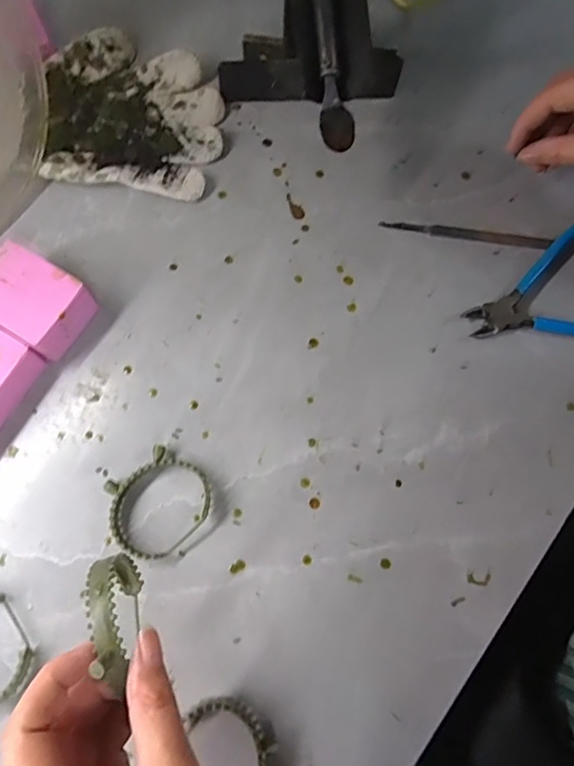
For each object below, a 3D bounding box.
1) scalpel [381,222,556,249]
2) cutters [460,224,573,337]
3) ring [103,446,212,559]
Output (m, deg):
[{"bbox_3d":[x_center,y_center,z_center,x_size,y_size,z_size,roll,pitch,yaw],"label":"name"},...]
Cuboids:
[{"bbox_3d":[0.140,-0.118,0.417,0.130,0.004,0.012,9,74,2],"label":"scalpel"},{"bbox_3d":[0.201,-0.063,0.393,0.141,0.011,0.102,-20,75,-6],"label":"cutters"},{"bbox_3d":[-0.085,0.079,0.353,0.069,0.013,0.061,-34,76,-10],"label":"ring"}]

